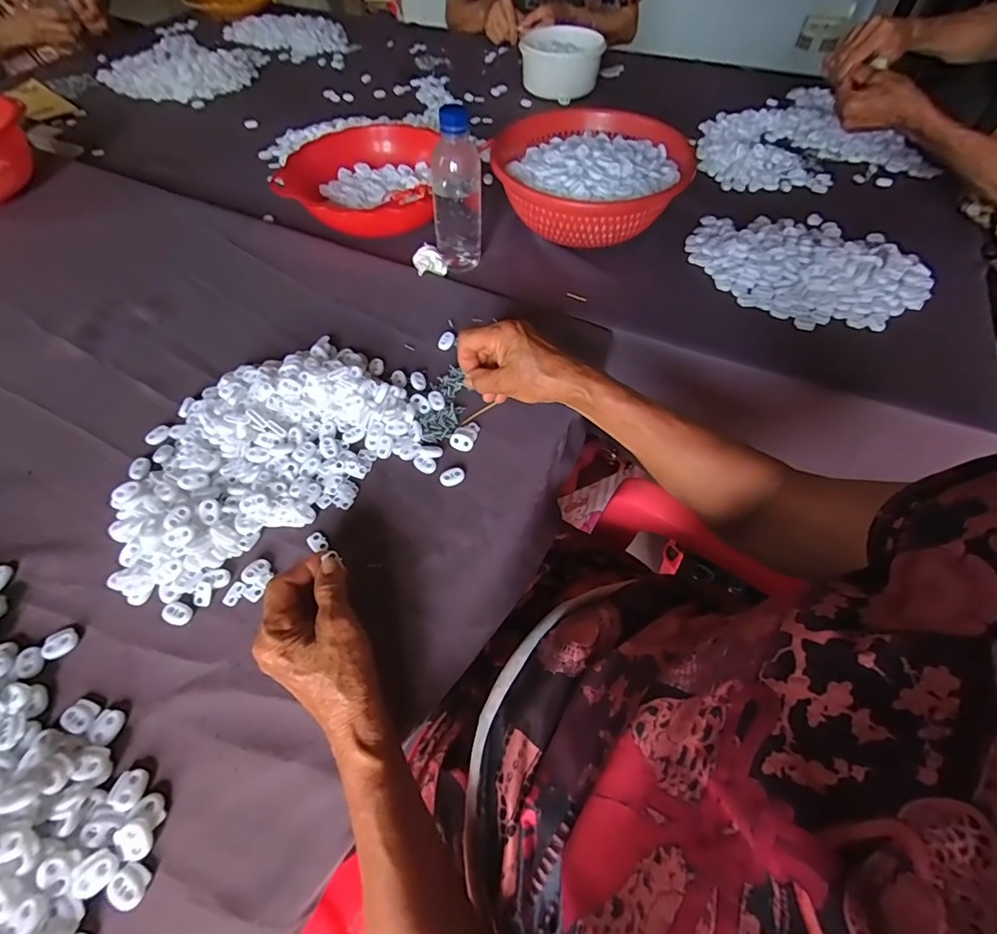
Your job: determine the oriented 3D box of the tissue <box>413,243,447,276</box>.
[{"bbox_3d":[-0.090,-0.267,0.613,0.035,0.017,0.047,-17,58,-12],"label":"tissue"}]

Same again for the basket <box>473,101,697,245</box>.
[{"bbox_3d":[0.115,-0.381,0.652,0.263,0.095,0.239,15,57,9],"label":"basket"}]

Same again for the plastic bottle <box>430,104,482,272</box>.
[{"bbox_3d":[-0.050,-0.335,0.577,0.060,0.163,0.068,-4,56,-3],"label":"plastic bottle"}]

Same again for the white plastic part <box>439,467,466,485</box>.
[{"bbox_3d":[-0.042,0.009,0.436,0.023,0.005,0.015,-19,58,-13],"label":"white plastic part"}]

